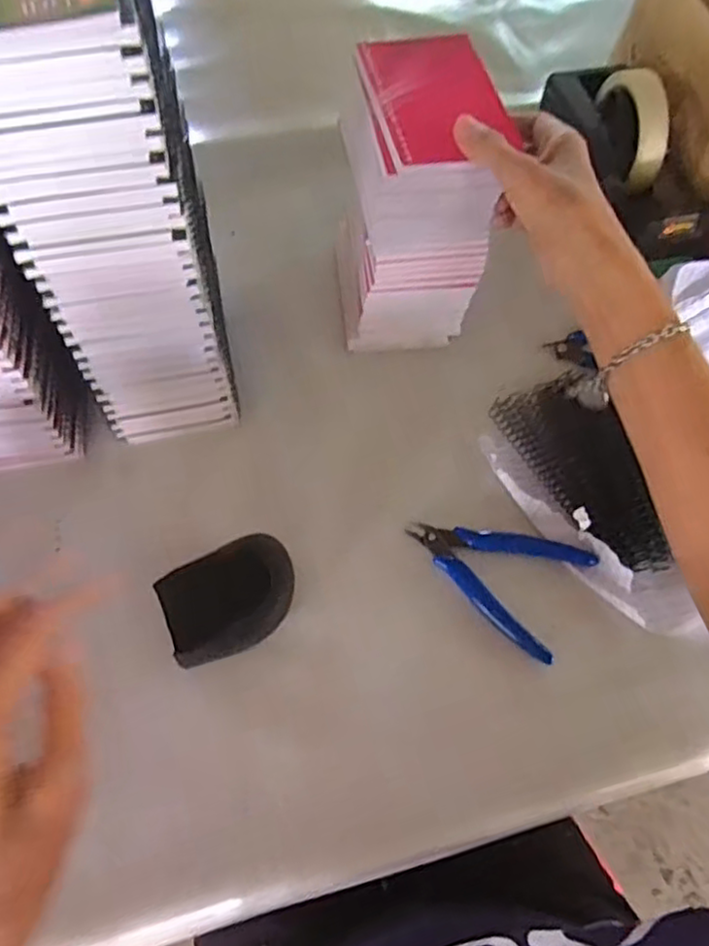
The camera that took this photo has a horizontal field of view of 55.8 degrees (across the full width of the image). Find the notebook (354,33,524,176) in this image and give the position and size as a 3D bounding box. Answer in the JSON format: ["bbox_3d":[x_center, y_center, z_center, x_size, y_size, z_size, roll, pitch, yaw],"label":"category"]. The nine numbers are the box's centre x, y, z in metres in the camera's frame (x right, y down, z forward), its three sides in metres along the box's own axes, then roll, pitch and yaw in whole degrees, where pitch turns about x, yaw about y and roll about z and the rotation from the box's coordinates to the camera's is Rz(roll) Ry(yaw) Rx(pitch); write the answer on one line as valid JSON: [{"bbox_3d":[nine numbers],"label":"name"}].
[{"bbox_3d":[0.051,-0.241,0.430,0.083,0.014,0.119,-8,62,-8],"label":"notebook"}]

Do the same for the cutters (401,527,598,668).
[{"bbox_3d":[0.093,0.065,0.457,0.117,0.006,0.083,26,64,13],"label":"cutters"}]

